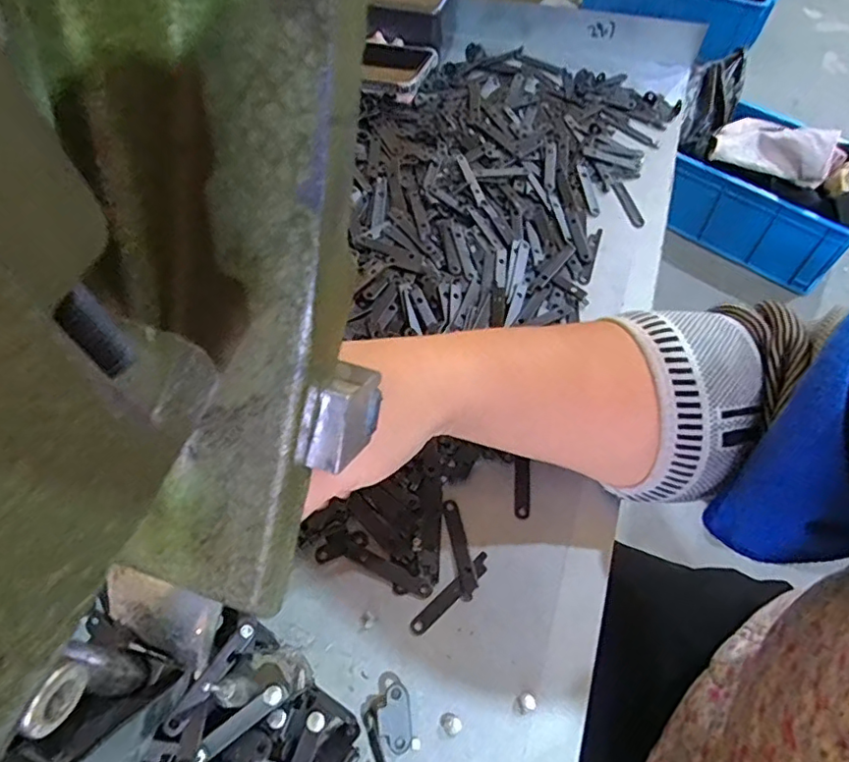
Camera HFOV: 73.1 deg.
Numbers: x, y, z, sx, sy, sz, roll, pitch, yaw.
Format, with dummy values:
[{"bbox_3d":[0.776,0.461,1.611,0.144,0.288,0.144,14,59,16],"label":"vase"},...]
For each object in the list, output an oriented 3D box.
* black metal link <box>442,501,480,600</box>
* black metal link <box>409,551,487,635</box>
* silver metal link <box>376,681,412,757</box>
[{"bbox_3d":[0.019,0.091,0.312,0.009,0.004,0.054,-9,61,-6],"label":"black metal link"},{"bbox_3d":[0.014,0.112,0.301,0.054,0.004,0.008,-38,68,-20],"label":"black metal link"},{"bbox_3d":[-0.014,0.159,0.270,0.014,0.007,0.029,-5,61,-4],"label":"silver metal link"}]

